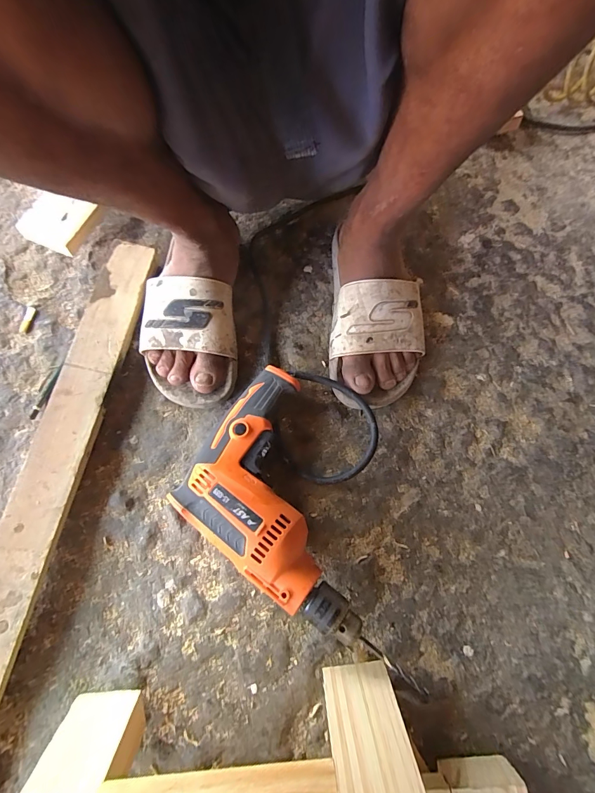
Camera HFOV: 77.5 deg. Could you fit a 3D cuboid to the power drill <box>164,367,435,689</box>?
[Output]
[{"bbox_3d":[0.021,0.087,0.357,0.228,0.067,0.202,29,73,9],"label":"power drill"}]

